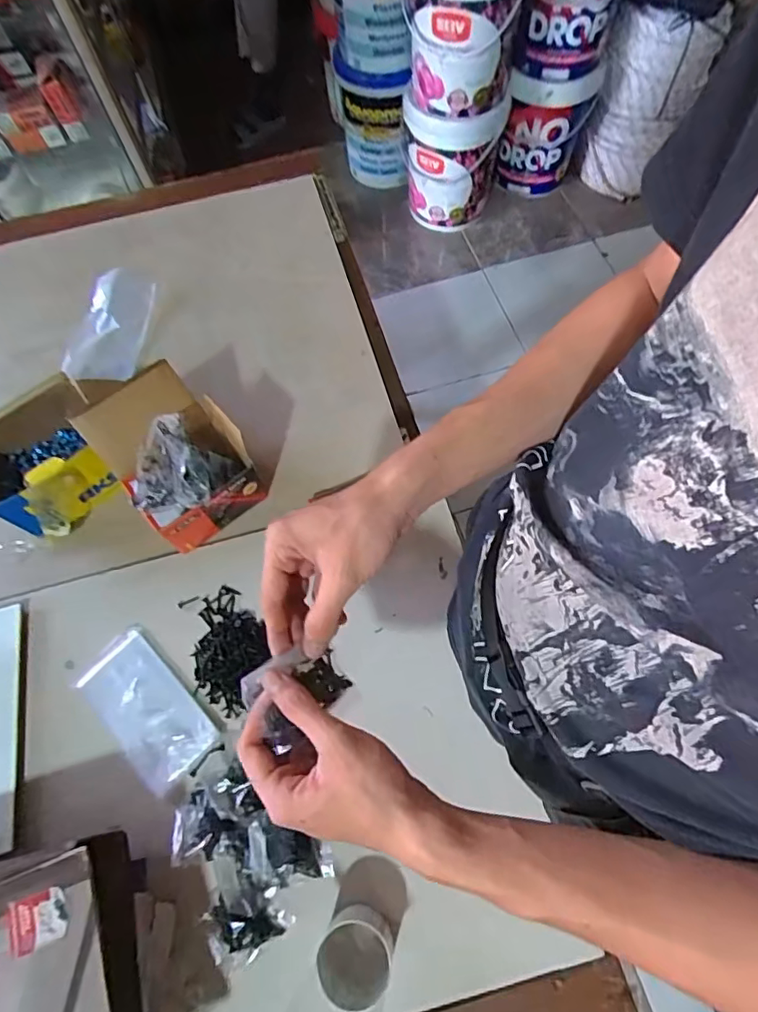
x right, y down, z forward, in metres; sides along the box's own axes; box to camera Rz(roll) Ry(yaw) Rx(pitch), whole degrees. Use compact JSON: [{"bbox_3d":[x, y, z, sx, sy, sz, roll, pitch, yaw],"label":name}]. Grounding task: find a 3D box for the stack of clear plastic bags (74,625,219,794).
[{"bbox_3d":[-0.242,0.206,0.560,0.157,0.019,0.079,41,74,17],"label":"stack of clear plastic bags"}]

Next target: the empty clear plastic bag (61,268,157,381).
[{"bbox_3d":[-0.384,-0.262,0.784,0.104,0.013,0.179,13,76,6],"label":"empty clear plastic bag"}]

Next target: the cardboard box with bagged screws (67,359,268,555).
[{"bbox_3d":[-0.224,-0.054,0.598,0.124,0.160,0.140,-39,71,-14],"label":"cardboard box with bagged screws"}]

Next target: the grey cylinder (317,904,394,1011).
[{"bbox_3d":[-0.020,0.379,0.458,0.061,0.049,0.056,-1,67,2],"label":"grey cylinder"}]

